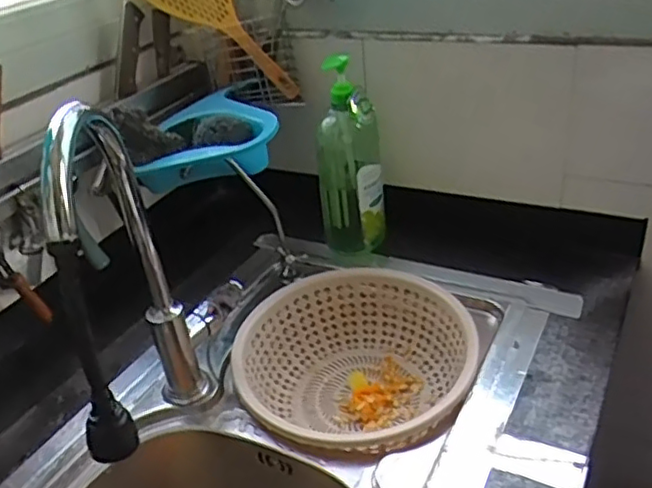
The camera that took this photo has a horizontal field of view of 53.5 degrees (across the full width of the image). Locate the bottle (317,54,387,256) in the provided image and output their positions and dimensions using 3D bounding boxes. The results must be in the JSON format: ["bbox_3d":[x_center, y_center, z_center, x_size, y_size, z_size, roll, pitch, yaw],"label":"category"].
[{"bbox_3d":[0.037,-0.118,0.953,0.096,0.285,0.072,-5,31,1],"label":"bottle"}]

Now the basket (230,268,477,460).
[{"bbox_3d":[0.038,0.166,0.828,0.291,0.108,0.303,-4,31,2],"label":"basket"}]

